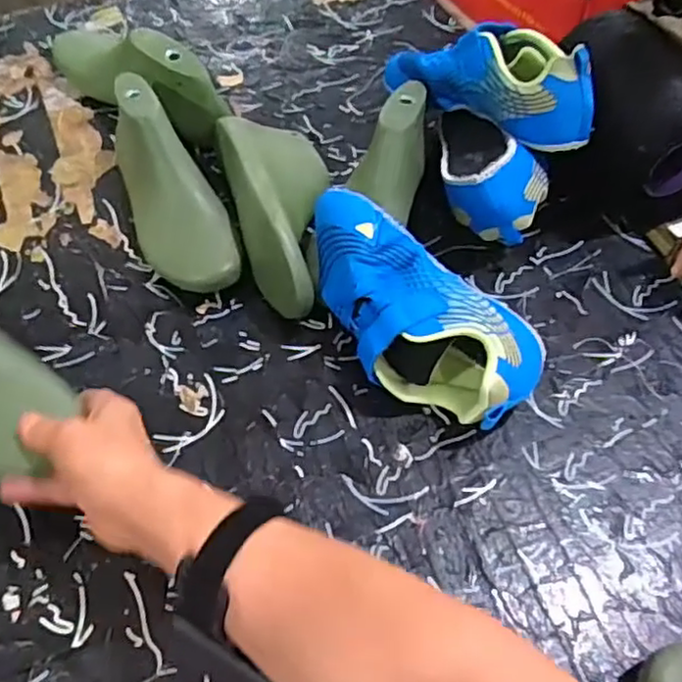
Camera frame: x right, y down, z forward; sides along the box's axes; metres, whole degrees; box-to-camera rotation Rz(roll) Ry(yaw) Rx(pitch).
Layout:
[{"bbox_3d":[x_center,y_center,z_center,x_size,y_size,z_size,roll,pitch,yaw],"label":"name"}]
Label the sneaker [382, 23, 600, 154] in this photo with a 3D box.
[{"bbox_3d":[0.128,-0.245,0.609,0.216,0.084,0.072,30,61,33],"label":"sneaker"}]

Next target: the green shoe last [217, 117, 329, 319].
[{"bbox_3d":[-0.047,-0.116,0.591,0.089,0.075,0.216,-13,57,-8],"label":"green shoe last"}]

